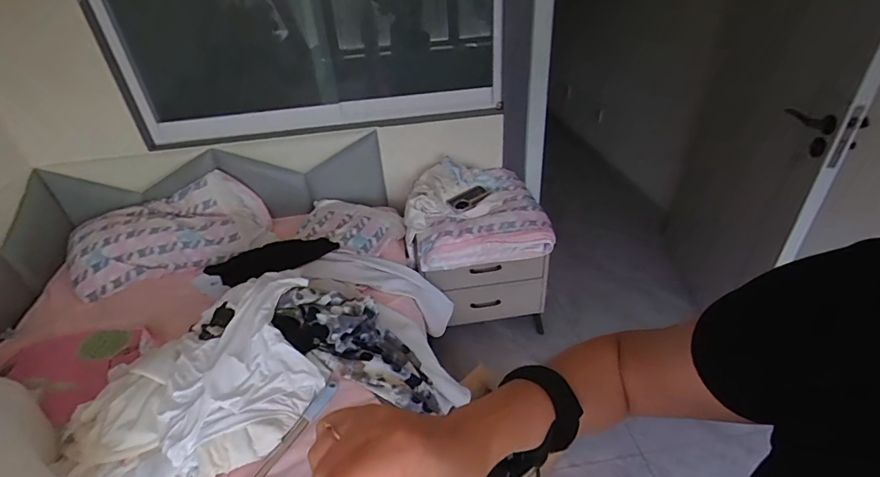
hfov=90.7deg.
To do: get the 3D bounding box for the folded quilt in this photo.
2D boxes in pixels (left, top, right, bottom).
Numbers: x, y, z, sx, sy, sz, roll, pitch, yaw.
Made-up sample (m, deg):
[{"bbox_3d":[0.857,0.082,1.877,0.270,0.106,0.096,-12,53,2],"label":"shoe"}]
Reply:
[{"bbox_3d":[0.120,-0.105,1.611,0.496,0.196,0.439,-9,35,-8],"label":"folded quilt"}]

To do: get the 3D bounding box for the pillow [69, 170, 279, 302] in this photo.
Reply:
[{"bbox_3d":[-0.936,-0.023,1.503,0.625,0.197,0.319,-12,36,-12],"label":"pillow"}]

